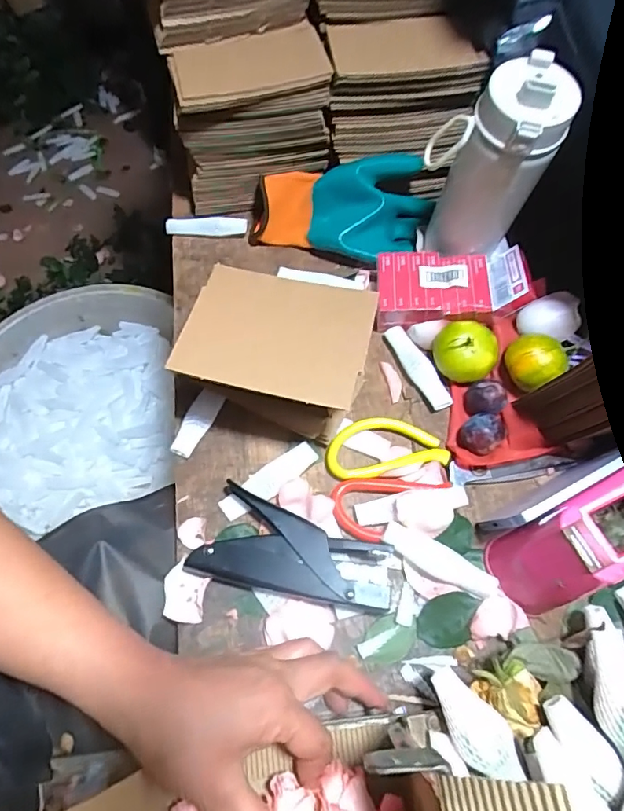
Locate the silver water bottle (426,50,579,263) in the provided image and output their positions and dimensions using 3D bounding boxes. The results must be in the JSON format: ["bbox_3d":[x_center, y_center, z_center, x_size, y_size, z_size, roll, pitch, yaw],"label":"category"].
[{"bbox_3d":[0.147,-0.194,0.424,0.092,0.164,0.067,33,68,15],"label":"silver water bottle"}]

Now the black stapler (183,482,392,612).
[{"bbox_3d":[-0.013,0.111,0.383,0.145,0.020,0.070,13,65,7],"label":"black stapler"}]

